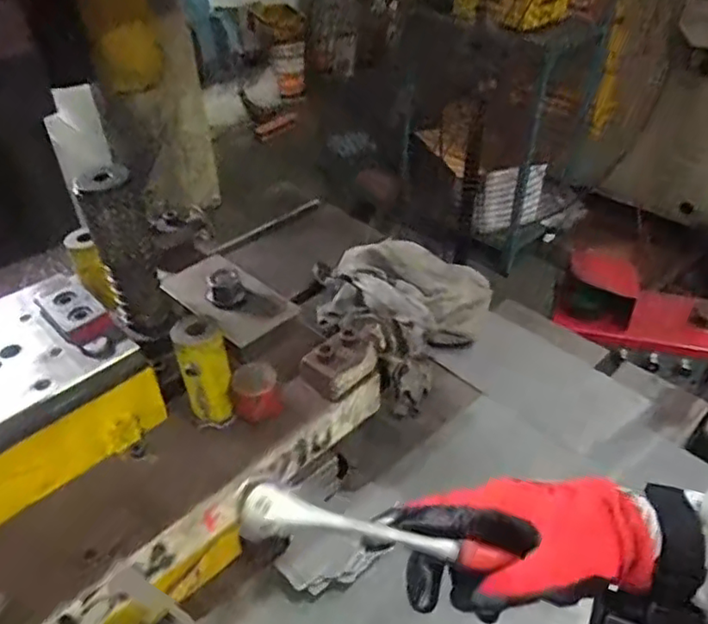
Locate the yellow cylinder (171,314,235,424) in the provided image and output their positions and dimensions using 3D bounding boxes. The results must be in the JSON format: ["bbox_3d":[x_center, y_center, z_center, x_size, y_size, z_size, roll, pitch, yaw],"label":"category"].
[{"bbox_3d":[-0.127,0.051,0.543,0.040,0.095,0.038,-14,40,-13],"label":"yellow cylinder"}]

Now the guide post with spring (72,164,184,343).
[{"bbox_3d":[-0.198,-0.047,0.556,0.048,0.158,0.049,19,44,25],"label":"guide post with spring"}]

